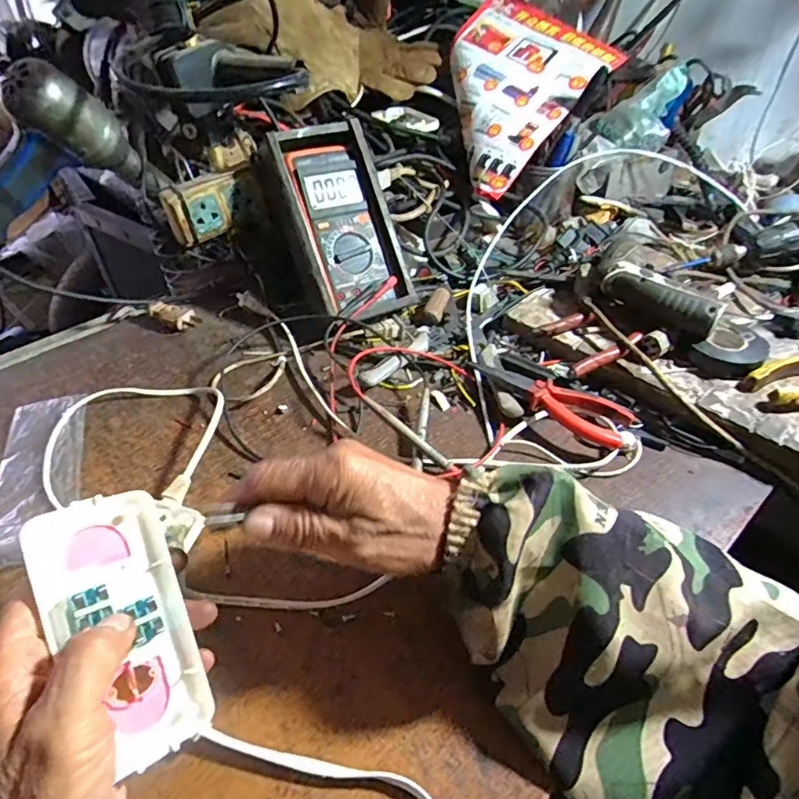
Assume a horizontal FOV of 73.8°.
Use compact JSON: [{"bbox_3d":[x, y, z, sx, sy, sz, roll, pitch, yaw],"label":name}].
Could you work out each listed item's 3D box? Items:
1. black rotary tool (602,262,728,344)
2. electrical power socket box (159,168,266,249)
[{"bbox_3d":[0.260,-0.098,0.531,0.035,0.040,0.111,-34,52,-28],"label":"black rotary tool"},{"bbox_3d":[-0.198,-0.211,0.577,0.107,0.062,0.029,-31,51,-26],"label":"electrical power socket box"}]

